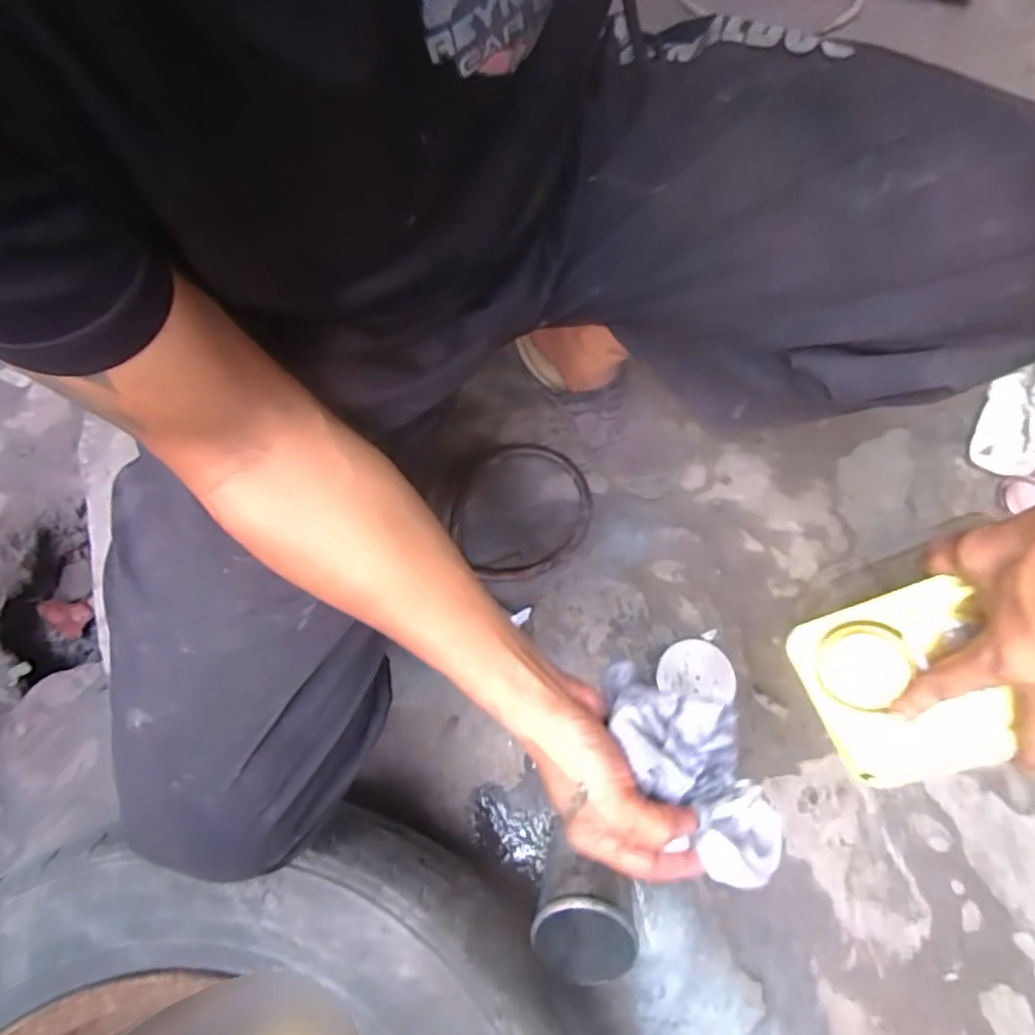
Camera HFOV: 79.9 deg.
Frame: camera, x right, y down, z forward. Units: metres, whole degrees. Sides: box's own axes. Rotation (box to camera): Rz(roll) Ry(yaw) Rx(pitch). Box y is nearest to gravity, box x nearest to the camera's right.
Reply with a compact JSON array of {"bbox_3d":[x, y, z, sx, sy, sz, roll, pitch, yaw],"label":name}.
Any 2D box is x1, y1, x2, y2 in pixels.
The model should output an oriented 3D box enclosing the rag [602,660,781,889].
[{"bbox_3d":[0.114,0.158,0.397,0.079,0.041,0.145,-21,72,-8],"label":"rag"}]

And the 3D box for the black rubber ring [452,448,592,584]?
[{"bbox_3d":[0.003,-0.010,0.710,0.172,0.007,0.157,-31,73,-19],"label":"black rubber ring"}]

